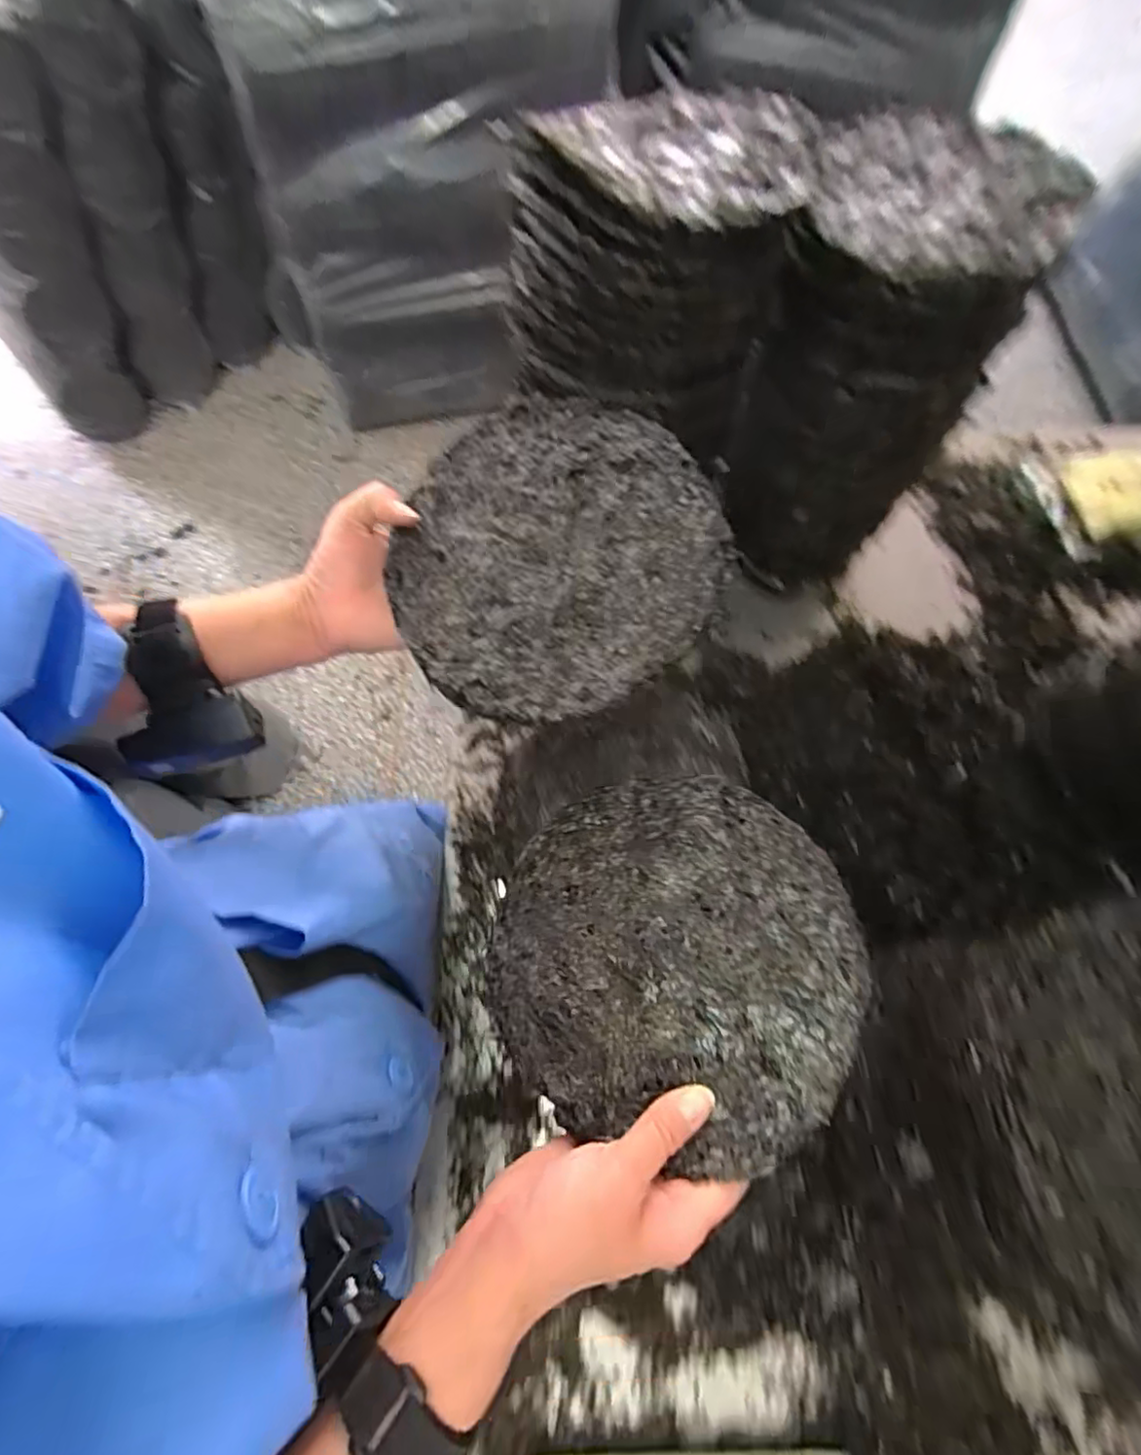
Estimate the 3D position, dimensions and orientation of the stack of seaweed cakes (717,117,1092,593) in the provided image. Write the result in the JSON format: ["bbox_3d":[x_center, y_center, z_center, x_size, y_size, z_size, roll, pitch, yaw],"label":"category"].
[{"bbox_3d":[0.265,-0.323,0.580,0.191,0.333,0.203,26,70,11],"label":"stack of seaweed cakes"}]

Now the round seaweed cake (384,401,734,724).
[{"bbox_3d":[-0.011,-0.102,0.350,0.194,0.006,0.187,-2,76,8],"label":"round seaweed cake"}]

